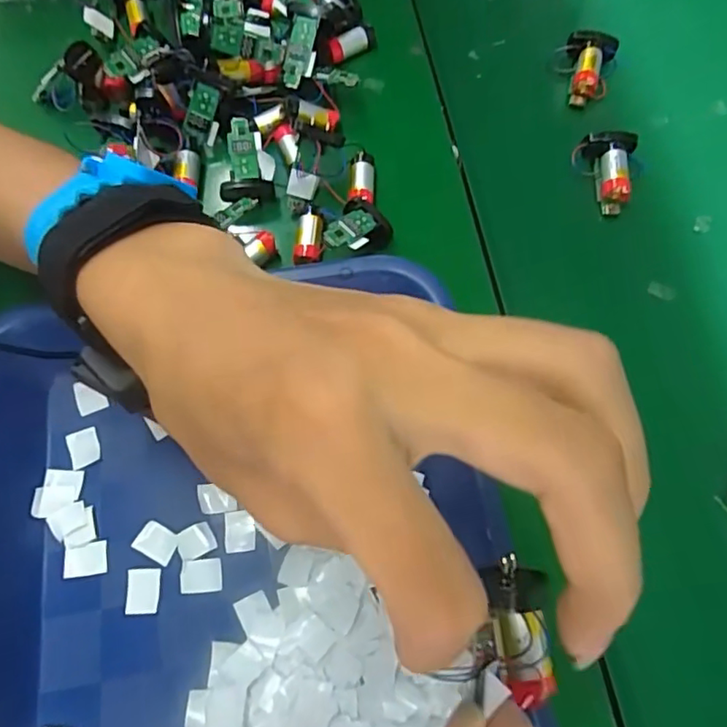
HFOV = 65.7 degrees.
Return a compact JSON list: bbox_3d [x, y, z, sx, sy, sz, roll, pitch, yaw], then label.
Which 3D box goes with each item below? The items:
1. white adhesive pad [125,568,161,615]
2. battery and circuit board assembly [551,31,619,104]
[{"bbox_3d":[-0.107,0.109,0.271,0.015,0.004,0.020,-2,71,-2],"label":"white adhesive pad"},{"bbox_3d":[0.149,-0.202,0.385,0.037,0.022,0.046,17,71,4],"label":"battery and circuit board assembly"}]

